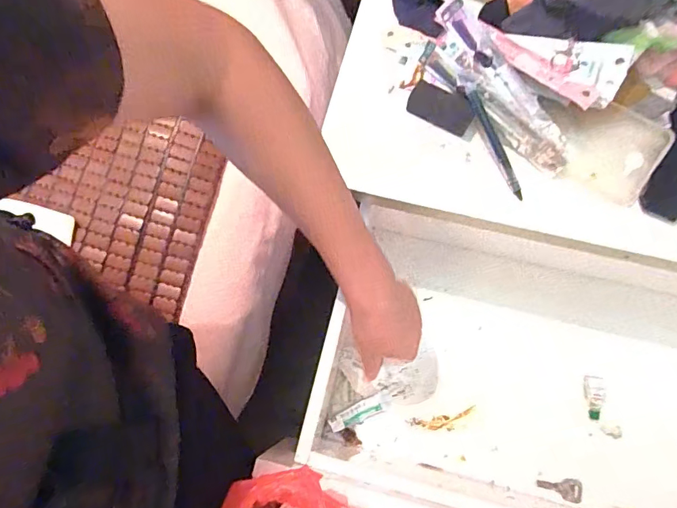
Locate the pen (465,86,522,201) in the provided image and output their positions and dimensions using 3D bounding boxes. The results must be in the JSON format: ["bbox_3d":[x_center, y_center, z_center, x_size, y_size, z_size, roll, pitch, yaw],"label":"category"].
[{"bbox_3d":[0.153,-0.109,0.447,0.016,0.014,0.117,-24,86,-5],"label":"pen"}]

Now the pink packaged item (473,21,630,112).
[{"bbox_3d":[0.195,-0.181,0.431,0.132,0.015,0.063,27,80,15],"label":"pink packaged item"}]

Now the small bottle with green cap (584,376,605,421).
[{"bbox_3d":[0.307,0.171,0.549,0.017,0.024,0.050,6,73,4],"label":"small bottle with green cap"}]

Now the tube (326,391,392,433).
[{"bbox_3d":[0.027,0.193,0.560,0.079,0.006,0.023,-23,73,-5],"label":"tube"}]

